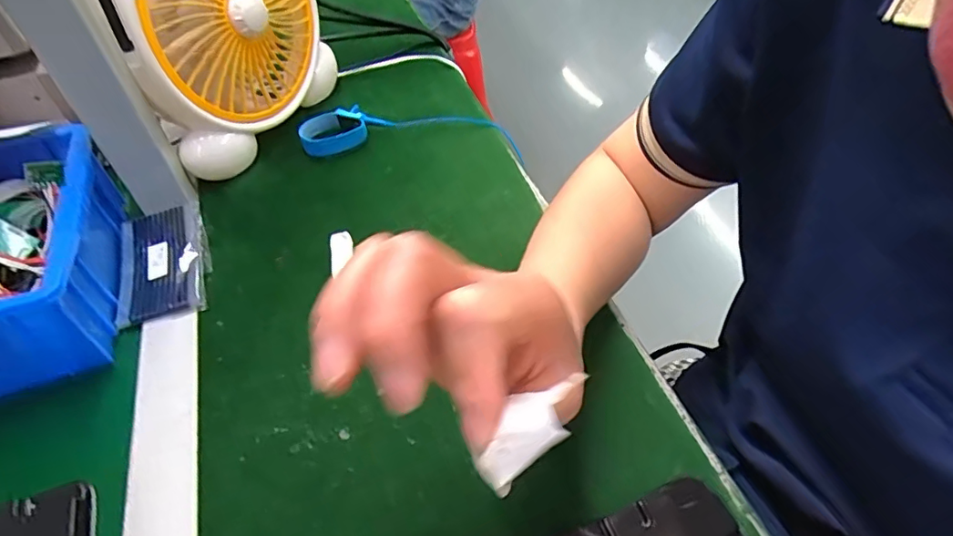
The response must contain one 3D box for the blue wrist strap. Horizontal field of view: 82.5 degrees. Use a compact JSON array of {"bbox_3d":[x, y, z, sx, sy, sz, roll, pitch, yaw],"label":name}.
[{"bbox_3d":[-0.066,-0.135,0.552,0.220,0.019,0.061,3,60,0],"label":"blue wrist strap"}]

